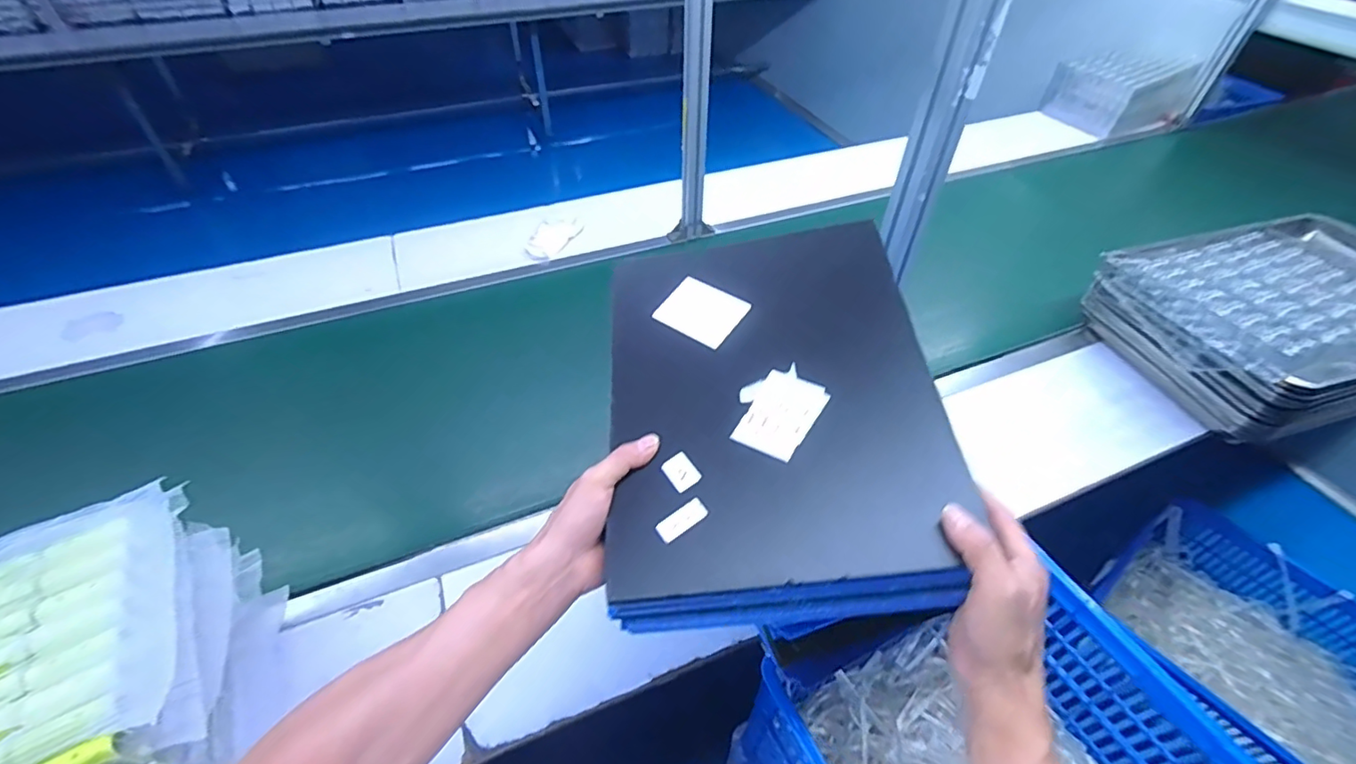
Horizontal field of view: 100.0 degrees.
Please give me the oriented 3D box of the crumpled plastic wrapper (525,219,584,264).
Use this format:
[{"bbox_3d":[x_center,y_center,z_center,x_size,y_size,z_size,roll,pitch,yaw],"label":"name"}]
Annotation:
[{"bbox_3d":[-0.310,-0.358,1.418,0.095,0.028,0.174,13,48,10],"label":"crumpled plastic wrapper"}]

